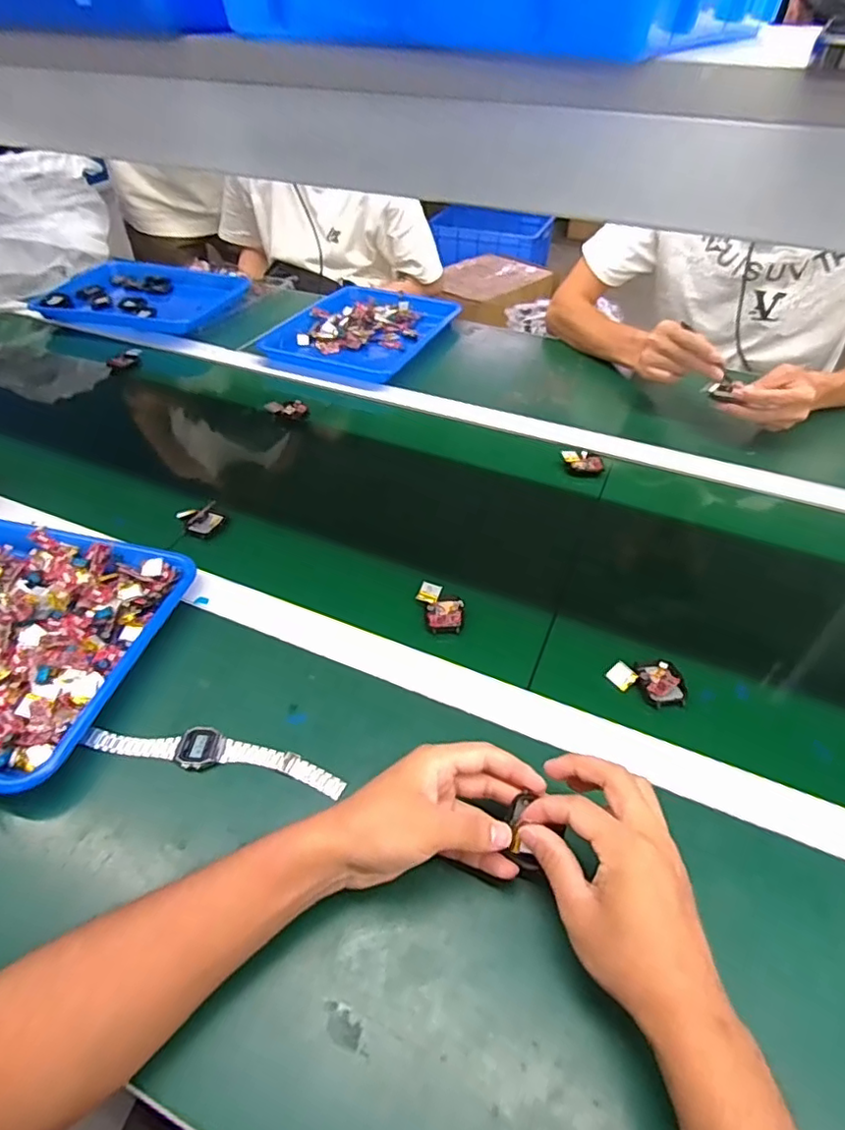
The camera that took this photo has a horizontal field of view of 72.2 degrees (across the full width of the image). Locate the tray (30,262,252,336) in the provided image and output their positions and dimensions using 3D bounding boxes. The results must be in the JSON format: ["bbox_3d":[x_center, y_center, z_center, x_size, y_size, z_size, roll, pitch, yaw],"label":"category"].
[{"bbox_3d":[-0.523,-0.513,1.112,0.344,0.048,0.251,7,45,6],"label":"tray"}]

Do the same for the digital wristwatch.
[{"bbox_3d":[-0.163,0.147,0.457,0.204,0.017,0.033,7,45,7],"label":"digital wristwatch"}]

